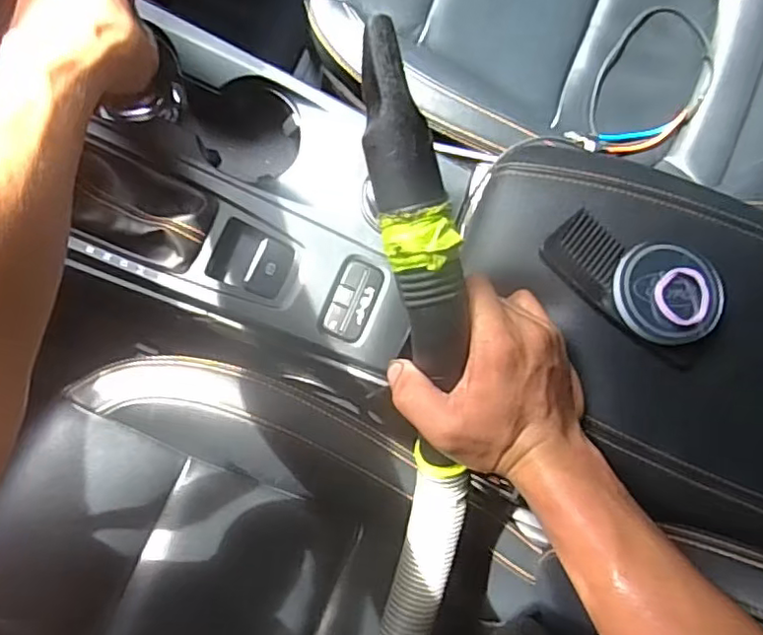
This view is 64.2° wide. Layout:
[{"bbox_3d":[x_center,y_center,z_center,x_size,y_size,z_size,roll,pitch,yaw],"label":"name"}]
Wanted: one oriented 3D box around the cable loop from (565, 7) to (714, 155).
[{"bbox_3d":[0.296,-0.249,0.672,0.126,0.018,0.238,41,74,-15],"label":"cable loop"}]

